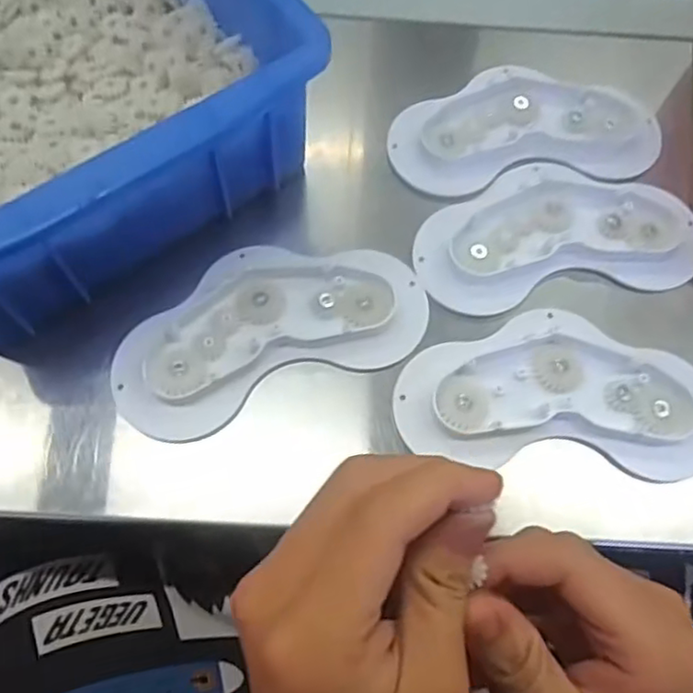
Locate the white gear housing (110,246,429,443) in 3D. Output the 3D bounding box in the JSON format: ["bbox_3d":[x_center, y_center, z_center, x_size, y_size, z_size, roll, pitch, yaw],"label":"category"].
[{"bbox_3d":[-0.037,-0.012,0.308,0.147,0.011,0.077,-21,71,-10],"label":"white gear housing"}]

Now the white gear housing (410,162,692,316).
[{"bbox_3d":[0.108,-0.061,0.336,0.146,0.013,0.075,-10,70,-6],"label":"white gear housing"}]

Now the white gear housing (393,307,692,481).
[{"bbox_3d":[0.098,0.018,0.302,0.147,0.012,0.075,3,69,-1],"label":"white gear housing"}]

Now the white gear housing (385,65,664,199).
[{"bbox_3d":[0.100,-0.124,0.360,0.152,0.016,0.073,-7,69,-5],"label":"white gear housing"}]

